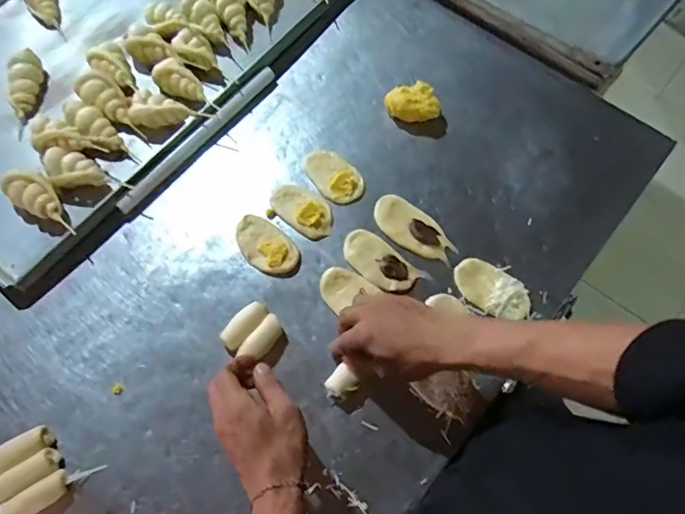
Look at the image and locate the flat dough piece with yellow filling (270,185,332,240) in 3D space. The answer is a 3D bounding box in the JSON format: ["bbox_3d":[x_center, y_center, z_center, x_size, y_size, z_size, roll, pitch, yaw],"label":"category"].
[{"bbox_3d":[-0.054,-0.063,0.620,0.093,0.011,0.050,36,73,15],"label":"flat dough piece with yellow filling"}]

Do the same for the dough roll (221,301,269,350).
[{"bbox_3d":[-0.113,0.079,0.556,0.027,0.027,0.060,40,74,16],"label":"dough roll"}]

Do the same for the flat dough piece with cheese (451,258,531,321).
[{"bbox_3d":[0.181,0.039,0.576,0.095,0.015,0.051,35,73,14],"label":"flat dough piece with cheese"}]

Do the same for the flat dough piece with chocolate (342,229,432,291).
[{"bbox_3d":[0.046,0.005,0.589,0.107,0.015,0.050,37,73,15],"label":"flat dough piece with chocolate"}]

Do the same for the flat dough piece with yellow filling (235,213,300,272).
[{"bbox_3d":[-0.098,-0.015,0.603,0.054,0.014,0.093,-42,73,-15],"label":"flat dough piece with yellow filling"}]

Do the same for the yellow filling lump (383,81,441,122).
[{"bbox_3d":[0.097,-0.216,0.670,0.077,0.037,0.053,5,68,3],"label":"yellow filling lump"}]

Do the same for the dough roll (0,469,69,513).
[{"bbox_3d":[-0.313,0.246,0.483,0.064,0.027,0.027,-30,70,-24],"label":"dough roll"}]

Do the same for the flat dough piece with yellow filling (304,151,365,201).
[{"bbox_3d":[-0.012,-0.109,0.641,0.051,0.020,0.086,-41,73,-14],"label":"flat dough piece with yellow filling"}]

